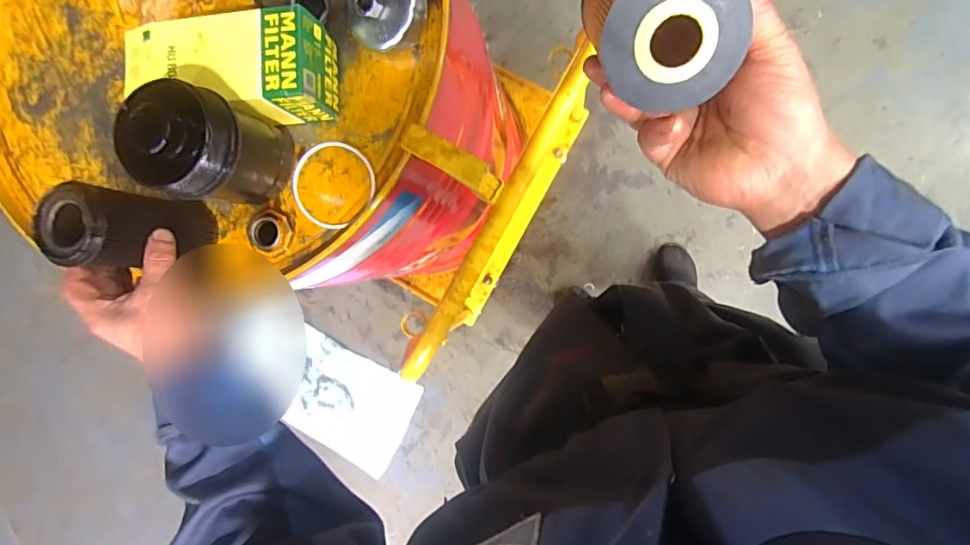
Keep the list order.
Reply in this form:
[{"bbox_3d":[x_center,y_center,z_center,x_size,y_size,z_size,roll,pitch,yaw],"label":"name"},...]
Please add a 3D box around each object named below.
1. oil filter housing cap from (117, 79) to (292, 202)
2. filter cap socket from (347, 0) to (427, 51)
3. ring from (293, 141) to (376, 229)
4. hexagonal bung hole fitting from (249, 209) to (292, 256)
[{"bbox_3d":[-0.238,-0.107,0.450,0.077,0.162,0.082,0,93,9],"label":"oil filter housing cap"},{"bbox_3d":[-0.090,-0.247,0.472,0.069,0.058,0.067,0,93,9],"label":"filter cap socket"},{"bbox_3d":[-0.152,-0.088,0.506,0.089,0.009,0.087,-1,87,13],"label":"ring"},{"bbox_3d":[-0.222,-0.041,0.521,0.041,0.017,0.046,-18,90,10],"label":"hexagonal bung hole fitting"}]

